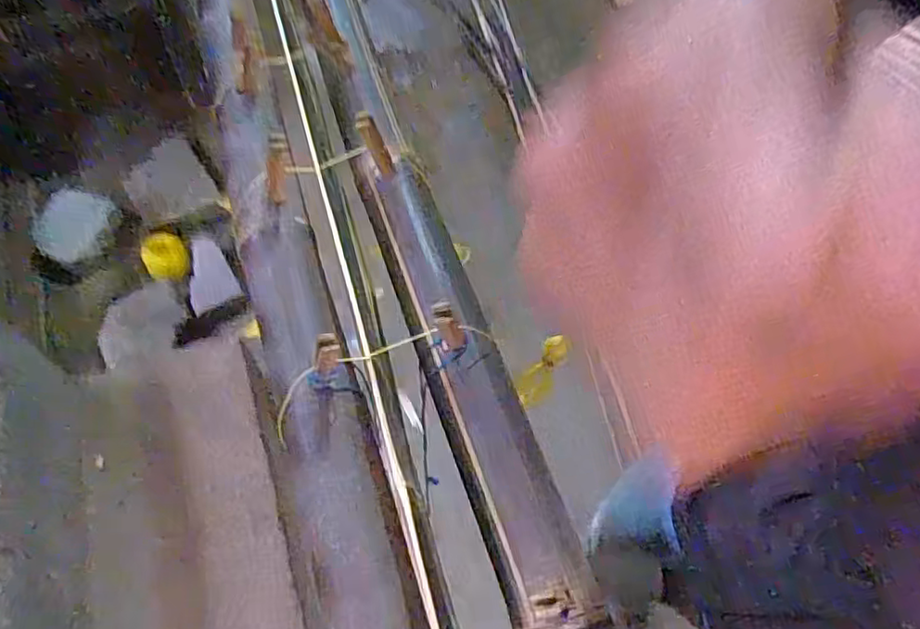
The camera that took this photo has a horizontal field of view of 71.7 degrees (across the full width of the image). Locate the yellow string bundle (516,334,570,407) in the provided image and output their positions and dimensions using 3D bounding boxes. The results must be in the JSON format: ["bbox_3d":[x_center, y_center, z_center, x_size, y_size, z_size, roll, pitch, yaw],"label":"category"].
[{"bbox_3d":[0.072,0.049,0.543,0.030,0.007,0.066,34,97,-14],"label":"yellow string bundle"}]

